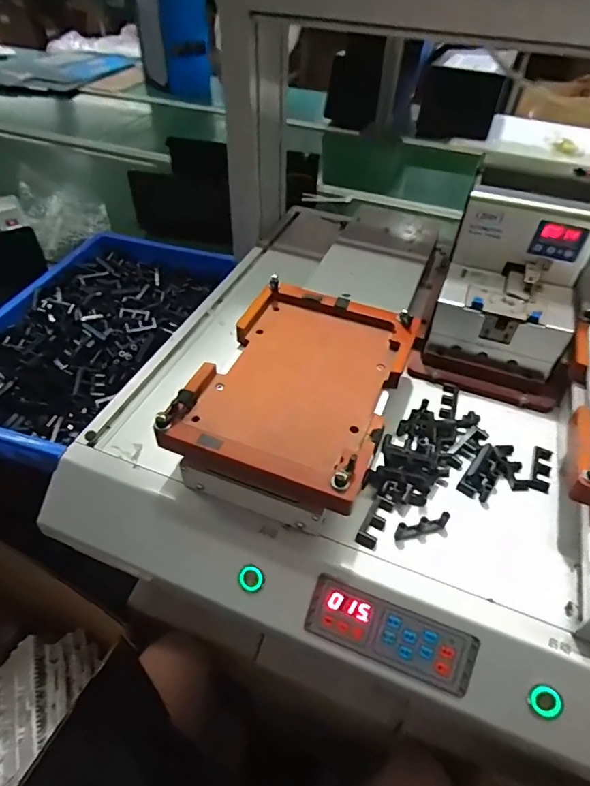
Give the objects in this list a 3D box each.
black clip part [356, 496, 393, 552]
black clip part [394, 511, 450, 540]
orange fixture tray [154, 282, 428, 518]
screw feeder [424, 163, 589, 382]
[{"bbox_3d":[0.064,0.102,0.376,0.015,0.006,0.044,25,50,20],"label":"black clip part"},{"bbox_3d":[0.099,0.103,0.369,0.043,0.014,0.008,-11,48,-13],"label":"black clip part"},{"bbox_3d":[0.006,-0.015,0.410,0.158,0.034,0.222,18,48,14],"label":"orange fixture tray"},{"bbox_3d":[0.221,-0.127,0.494,0.130,0.161,0.169,18,48,14],"label":"screw feeder"}]

